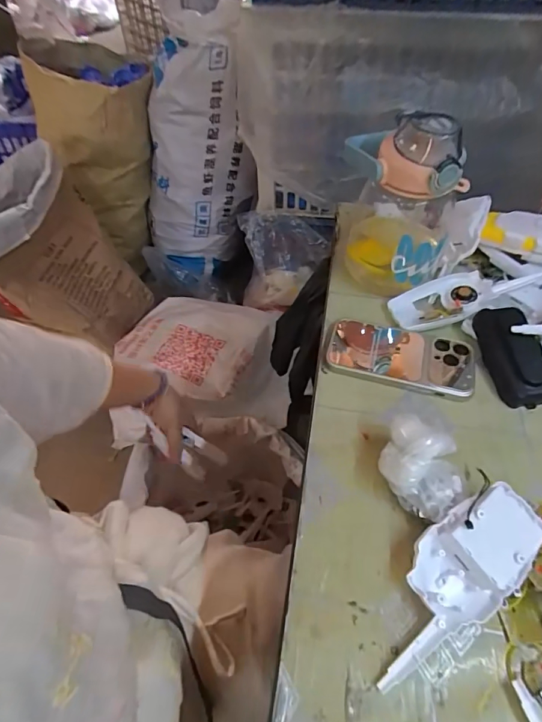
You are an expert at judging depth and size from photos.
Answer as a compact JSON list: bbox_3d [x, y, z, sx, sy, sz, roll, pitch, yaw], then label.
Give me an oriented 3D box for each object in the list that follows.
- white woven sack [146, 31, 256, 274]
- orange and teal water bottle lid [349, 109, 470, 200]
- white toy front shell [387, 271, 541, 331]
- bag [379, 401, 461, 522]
[{"bbox_3d":[-0.240,-0.559,1.232,0.326,0.570,0.221,37,61,24],"label":"white woven sack"},{"bbox_3d":[0.130,-0.212,0.414,0.131,0.063,0.067,36,61,24],"label":"orange and teal water bottle lid"},{"bbox_3d":[0.216,-0.072,0.473,0.159,0.017,0.060,-17,52,4],"label":"white toy front shell"},{"bbox_3d":[0.121,0.085,0.342,0.056,0.054,0.072,-33,58,-24],"label":"bag"}]

